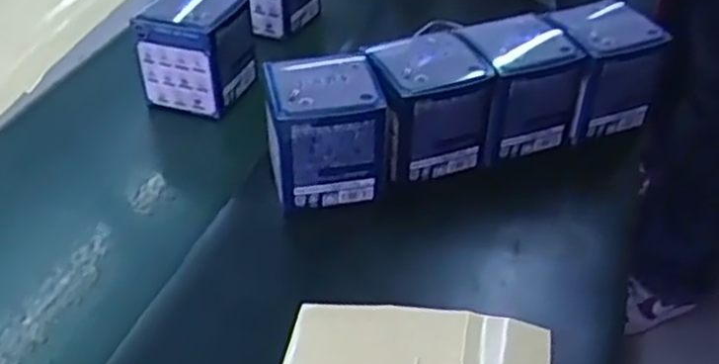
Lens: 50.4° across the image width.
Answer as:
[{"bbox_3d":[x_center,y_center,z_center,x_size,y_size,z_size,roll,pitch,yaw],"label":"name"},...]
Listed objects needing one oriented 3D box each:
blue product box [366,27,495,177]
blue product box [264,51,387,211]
[{"bbox_3d":[0.055,-0.062,0.626,0.086,0.093,0.082,-10,40,-12],"label":"blue product box"},{"bbox_3d":[-0.027,-0.040,0.608,0.086,0.103,0.097,-4,39,-5],"label":"blue product box"}]

